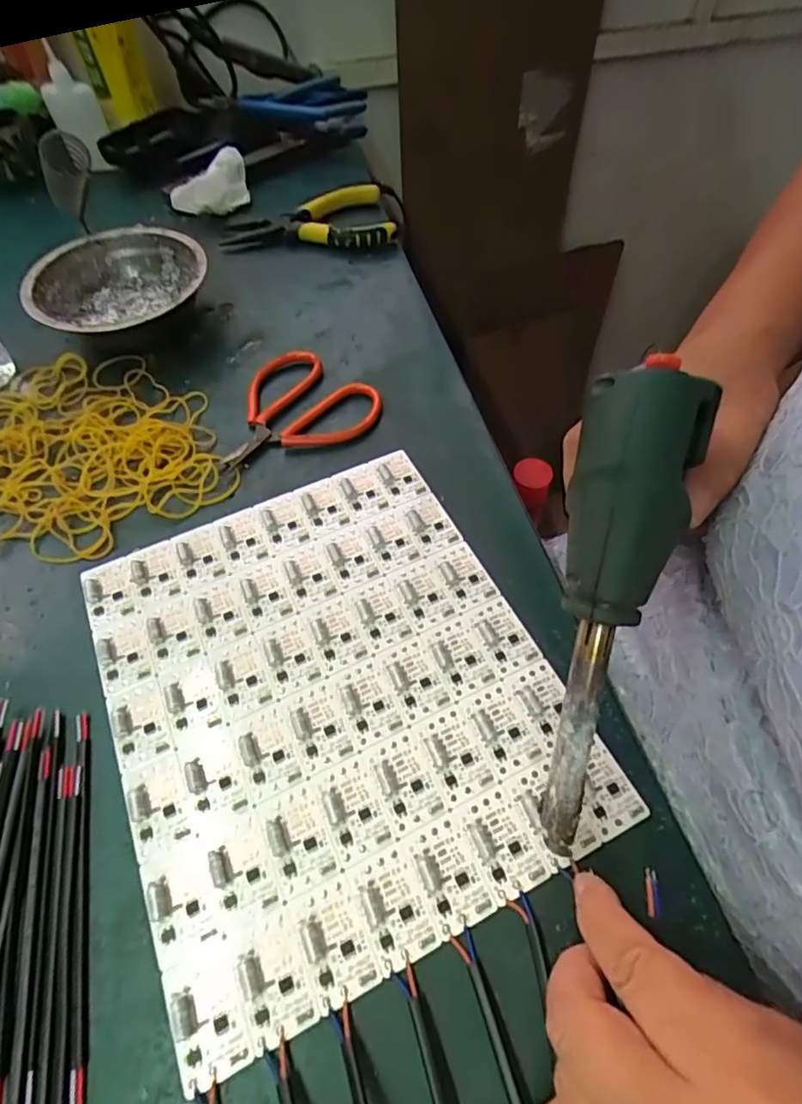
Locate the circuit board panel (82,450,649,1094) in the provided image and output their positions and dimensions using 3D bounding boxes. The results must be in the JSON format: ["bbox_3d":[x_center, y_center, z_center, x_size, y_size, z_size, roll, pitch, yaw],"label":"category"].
[{"bbox_3d":[-0.037,0.061,0.271,0.200,0.008,0.235,-23,60,-14],"label":"circuit board panel"}]

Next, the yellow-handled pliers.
[{"bbox_3d":[-0.075,-0.280,0.462,0.146,0.035,0.058,-7,58,-5],"label":"yellow-handled pliers"}]

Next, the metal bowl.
[{"bbox_3d":[-0.207,-0.190,0.410,0.122,0.042,0.122,-11,58,-7],"label":"metal bowl"}]

